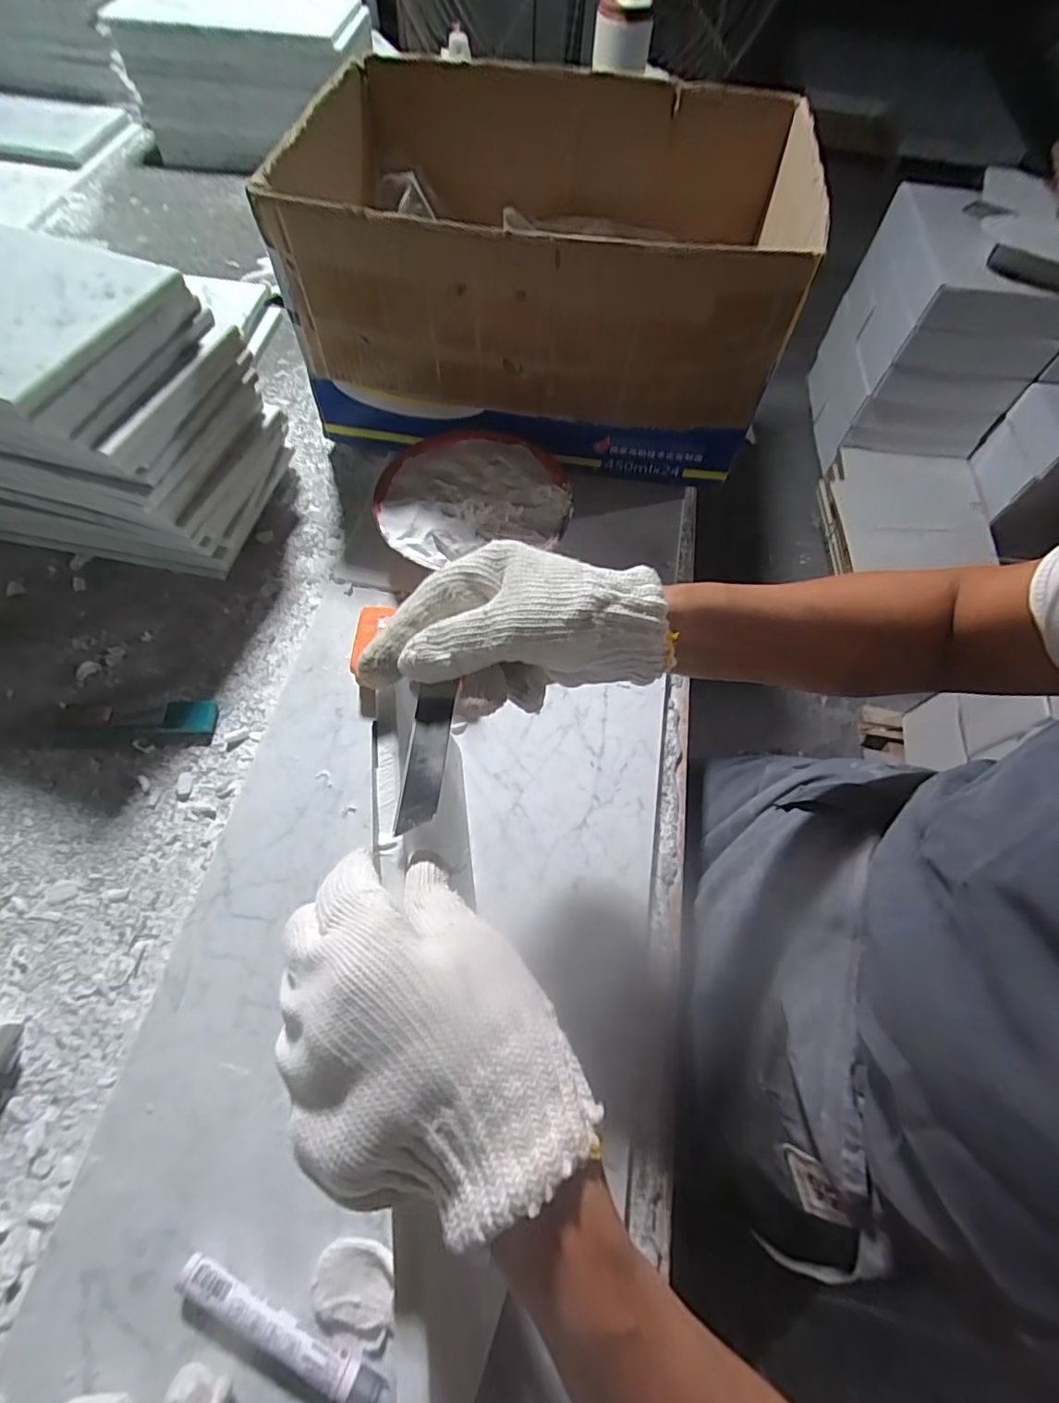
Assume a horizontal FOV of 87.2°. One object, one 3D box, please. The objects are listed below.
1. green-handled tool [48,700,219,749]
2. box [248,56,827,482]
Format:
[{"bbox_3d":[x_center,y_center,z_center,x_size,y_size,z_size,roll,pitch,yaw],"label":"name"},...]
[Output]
[{"bbox_3d":[-0.311,0.016,0.433,0.127,0.012,0.037,-2,63,-1],"label":"green-handled tool"},{"bbox_3d":[0.023,-0.425,0.543,0.414,0.198,0.359,8,64,4],"label":"box"}]

